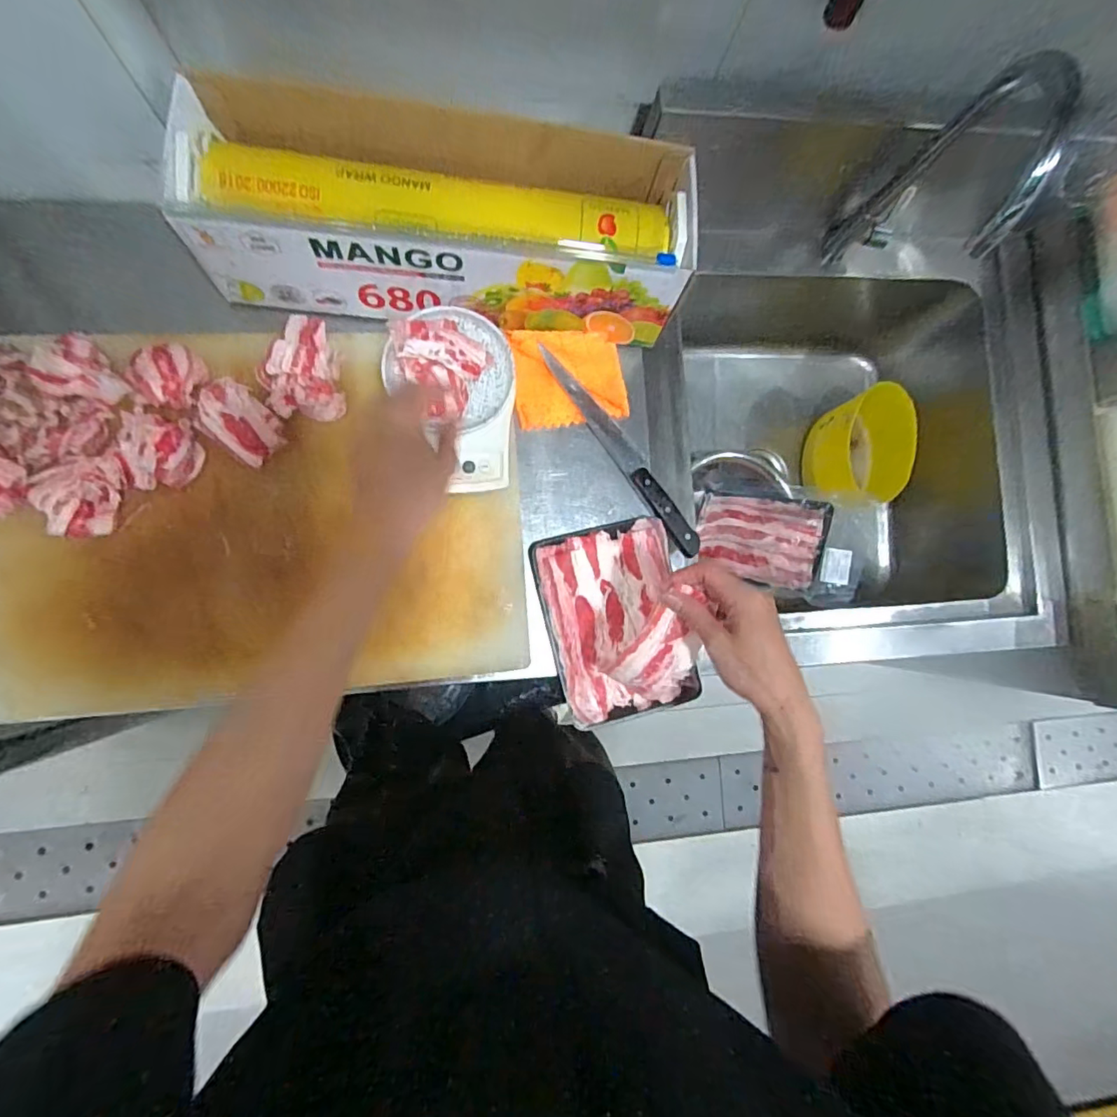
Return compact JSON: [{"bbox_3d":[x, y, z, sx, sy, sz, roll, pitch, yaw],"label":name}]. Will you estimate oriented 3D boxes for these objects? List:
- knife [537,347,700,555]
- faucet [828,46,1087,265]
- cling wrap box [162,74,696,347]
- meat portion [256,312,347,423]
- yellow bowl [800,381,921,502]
[{"bbox_3d":[0.080,-0.131,0.661,0.034,0.019,0.299,-36,90,-9],"label":"knife"},{"bbox_3d":[0.415,-0.405,0.629,0.093,0.322,0.214,30,82,-4],"label":"faucet"},{"bbox_3d":[-0.115,-0.363,0.588,0.499,0.130,0.169,3,84,-7],"label":"cling wrap box"},{"bbox_3d":[-0.275,-0.215,0.580,0.075,0.037,0.124,-4,85,-8],"label":"meat portion"},{"bbox_3d":[0.531,-0.192,0.967,0.129,0.161,0.192,8,84,-7],"label":"yellow bowl"}]

